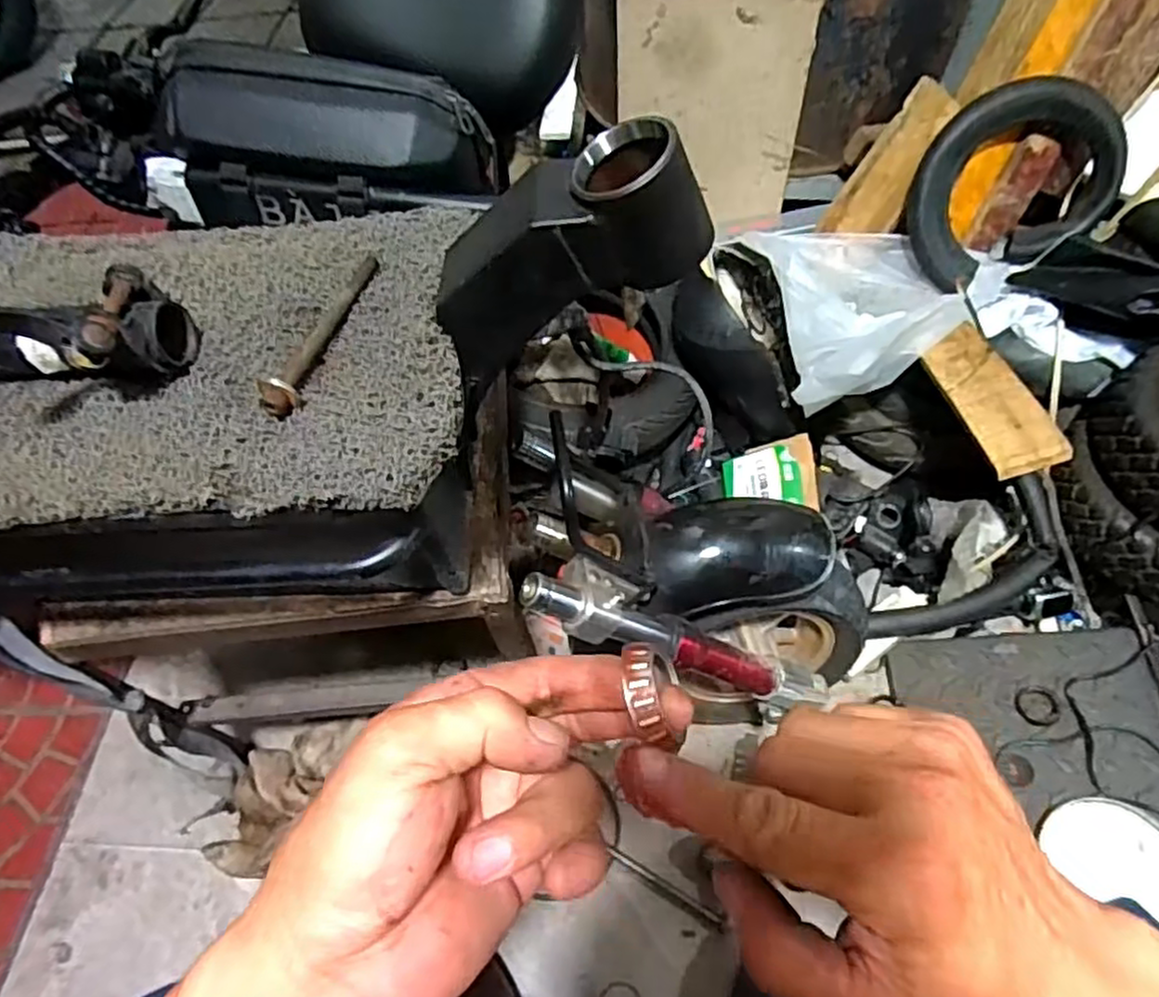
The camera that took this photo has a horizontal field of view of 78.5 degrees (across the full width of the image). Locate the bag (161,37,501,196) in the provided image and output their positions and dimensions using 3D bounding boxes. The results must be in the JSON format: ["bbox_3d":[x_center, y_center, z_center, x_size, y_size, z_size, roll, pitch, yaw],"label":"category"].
[{"bbox_3d":[-0.233,-0.338,0.651,0.292,0.093,0.091,5,58,5],"label":"bag"}]

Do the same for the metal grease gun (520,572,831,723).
[{"bbox_3d":[0.097,0.130,0.604,0.341,0.031,0.047,25,52,-30],"label":"metal grease gun"}]

